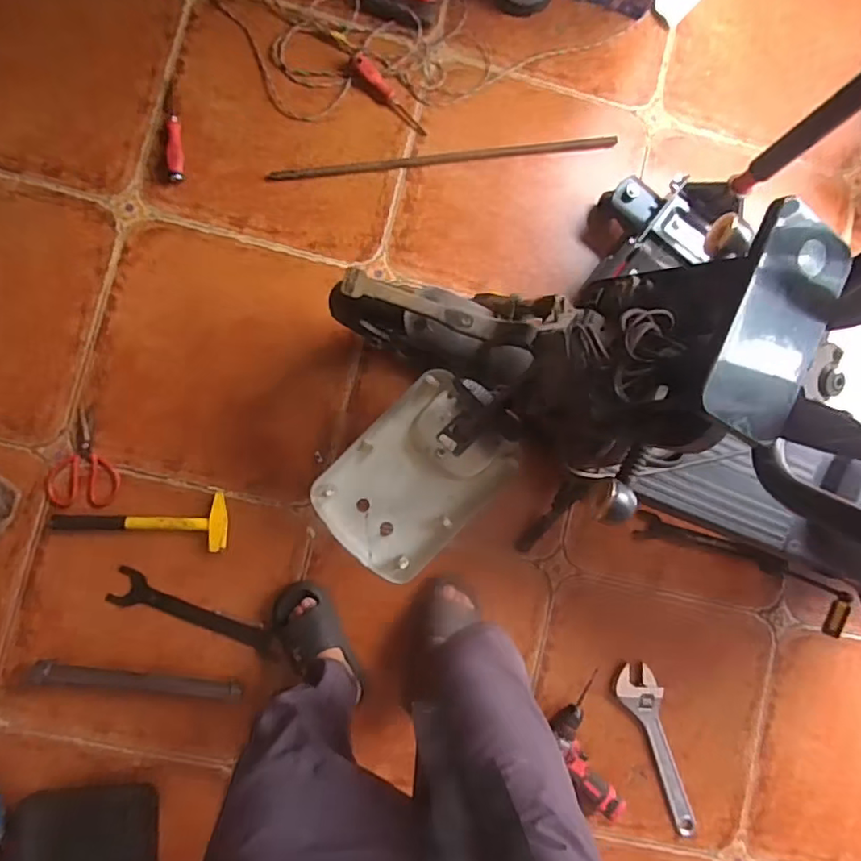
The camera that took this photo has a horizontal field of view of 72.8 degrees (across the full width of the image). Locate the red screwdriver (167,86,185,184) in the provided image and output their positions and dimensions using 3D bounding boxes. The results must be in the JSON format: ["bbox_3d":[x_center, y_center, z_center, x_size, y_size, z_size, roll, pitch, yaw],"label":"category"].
[{"bbox_3d":[-0.491,-0.564,1.113,0.029,0.020,0.182,-6,88,-6],"label":"red screwdriver"}]

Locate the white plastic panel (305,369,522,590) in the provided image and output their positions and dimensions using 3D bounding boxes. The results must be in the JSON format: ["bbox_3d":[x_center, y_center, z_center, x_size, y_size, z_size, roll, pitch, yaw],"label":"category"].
[{"bbox_3d":[-0.021,0.065,0.787,0.249,0.029,0.184,-45,93,-6],"label":"white plastic panel"}]

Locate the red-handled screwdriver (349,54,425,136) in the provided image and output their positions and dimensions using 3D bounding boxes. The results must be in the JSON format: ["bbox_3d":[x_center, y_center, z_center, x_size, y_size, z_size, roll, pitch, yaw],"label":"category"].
[{"bbox_3d":[-0.082,-0.667,1.167,0.193,0.032,0.029,42,84,-16],"label":"red-handled screwdriver"}]

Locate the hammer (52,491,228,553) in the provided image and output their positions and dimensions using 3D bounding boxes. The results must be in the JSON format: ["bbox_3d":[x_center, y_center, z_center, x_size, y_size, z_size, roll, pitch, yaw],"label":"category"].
[{"bbox_3d":[-0.548,0.177,1.113,0.313,0.028,0.107,1,87,-6],"label":"hammer"}]

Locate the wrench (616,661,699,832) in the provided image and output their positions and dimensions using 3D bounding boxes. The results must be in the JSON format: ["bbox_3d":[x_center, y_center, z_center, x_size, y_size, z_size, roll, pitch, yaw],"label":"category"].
[{"bbox_3d":[0.475,0.647,1.197,0.084,0.031,0.354,-23,90,-7],"label":"wrench"}]

